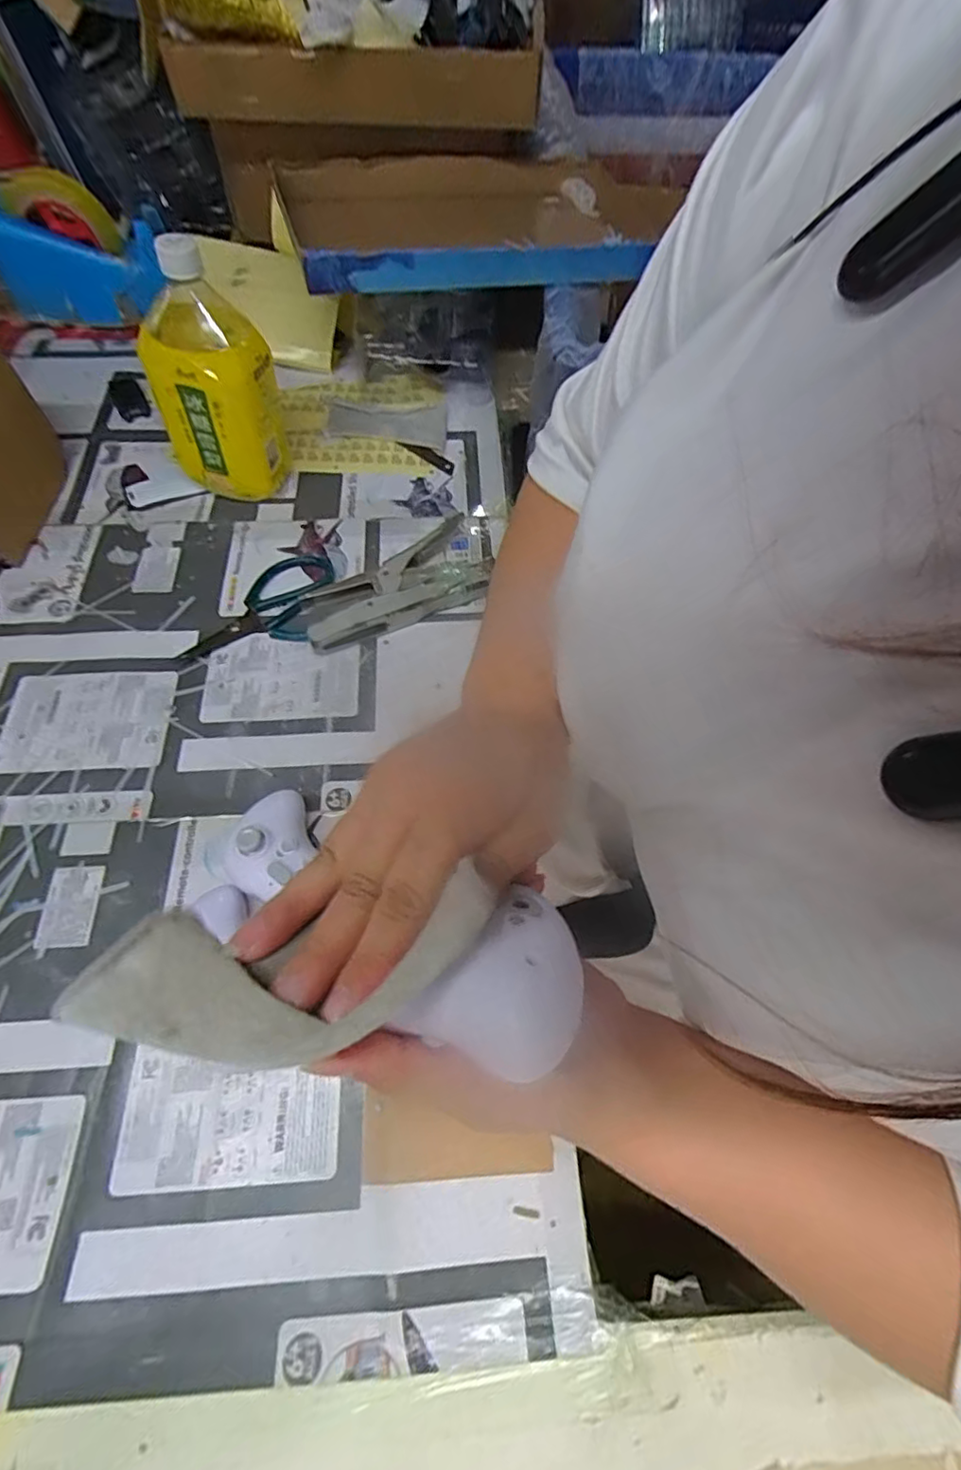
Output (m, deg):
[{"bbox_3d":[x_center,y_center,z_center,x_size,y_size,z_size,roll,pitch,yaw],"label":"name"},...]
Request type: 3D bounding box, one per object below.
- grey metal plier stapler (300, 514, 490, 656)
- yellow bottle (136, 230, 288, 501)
[{"bbox_3d":[-0.081,-0.137,0.525,0.170,0.027,0.088,-25,66,-14],"label":"grey metal plier stapler"},{"bbox_3d":[-0.239,-0.316,0.513,0.101,0.203,0.089,-21,66,-12],"label":"yellow bottle"}]

